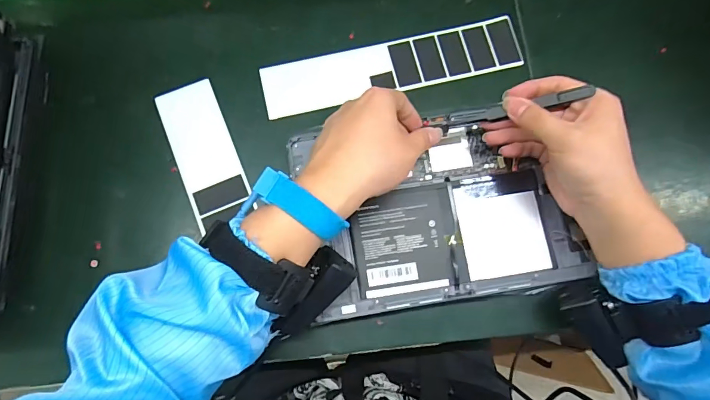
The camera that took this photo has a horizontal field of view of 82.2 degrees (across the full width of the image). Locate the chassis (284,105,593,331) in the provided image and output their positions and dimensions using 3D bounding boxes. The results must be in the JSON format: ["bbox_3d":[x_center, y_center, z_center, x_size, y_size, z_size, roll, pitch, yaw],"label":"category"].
[{"bbox_3d":[0.073,0.006,0.366,0.234,0.016,0.163,-9,76,-3],"label":"chassis"}]

